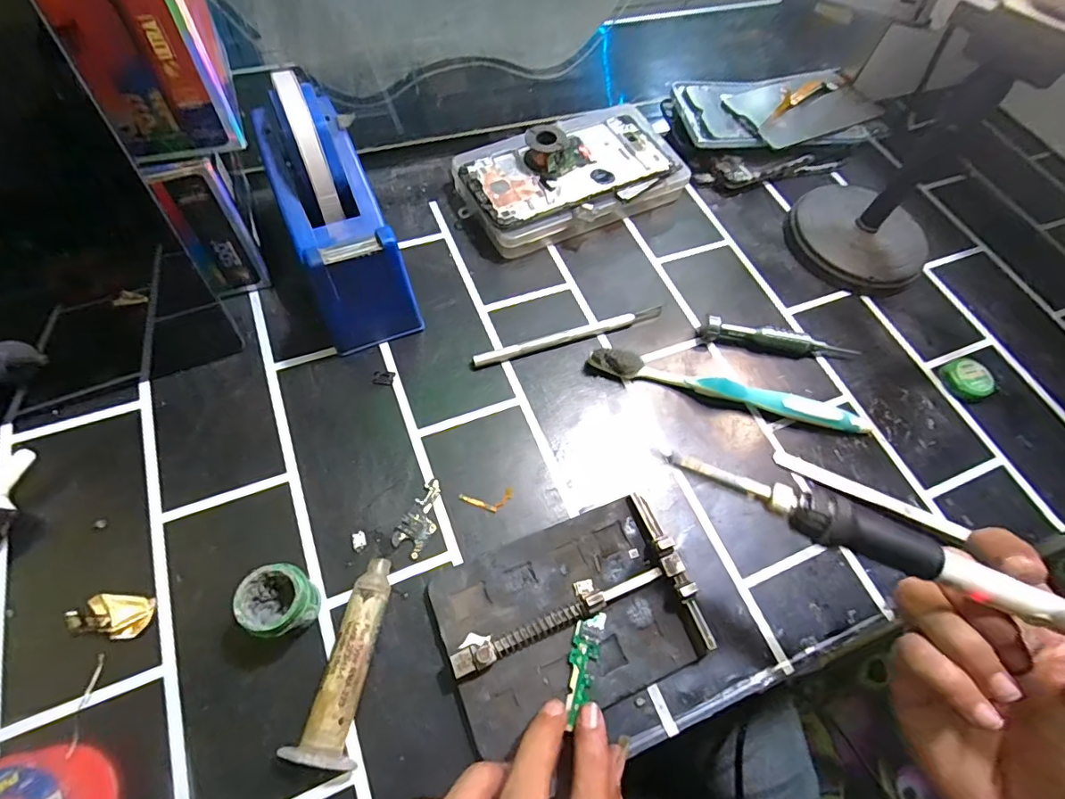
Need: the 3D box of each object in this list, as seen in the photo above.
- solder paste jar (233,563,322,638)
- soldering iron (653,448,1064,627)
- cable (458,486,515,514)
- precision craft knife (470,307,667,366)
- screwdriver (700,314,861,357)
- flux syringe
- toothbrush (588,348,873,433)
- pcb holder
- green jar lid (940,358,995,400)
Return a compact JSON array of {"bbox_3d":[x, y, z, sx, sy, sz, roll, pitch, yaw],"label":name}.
[{"bbox_3d":[-0.118,0.097,0.242,0.029,0.036,0.029,2,62,-4],"label":"solder paste jar"},{"bbox_3d":[0.126,0.051,0.210,0.150,0.015,0.017,23,60,14],"label":"soldering iron"},{"bbox_3d":[-0.026,0.058,0.291,0.031,0.004,0.013,-7,61,-9],"label":"cable"},{"bbox_3d":[0.027,-0.044,0.349,0.139,0.009,0.010,-18,66,-14],"label":"precision craft knife"},{"bbox_3d":[0.172,-0.041,0.355,0.107,0.019,0.012,8,62,-1],"label":"screwdriver"},{"bbox_3d":[-0.086,0.120,0.241,0.025,0.020,0.086,10,62,0],"label":"flux syringe"},{"bbox_3d":[0.129,-0.006,0.332,0.184,0.019,0.017,15,62,3],"label":"toothbrush"},{"bbox_3d":[0.020,0.107,0.258,0.124,0.018,0.086,-18,66,-14],"label":"pcb holder"},{"bbox_3d":[0.307,-0.014,0.360,0.027,0.012,0.030,-24,67,-16],"label":"green jar lid"}]

